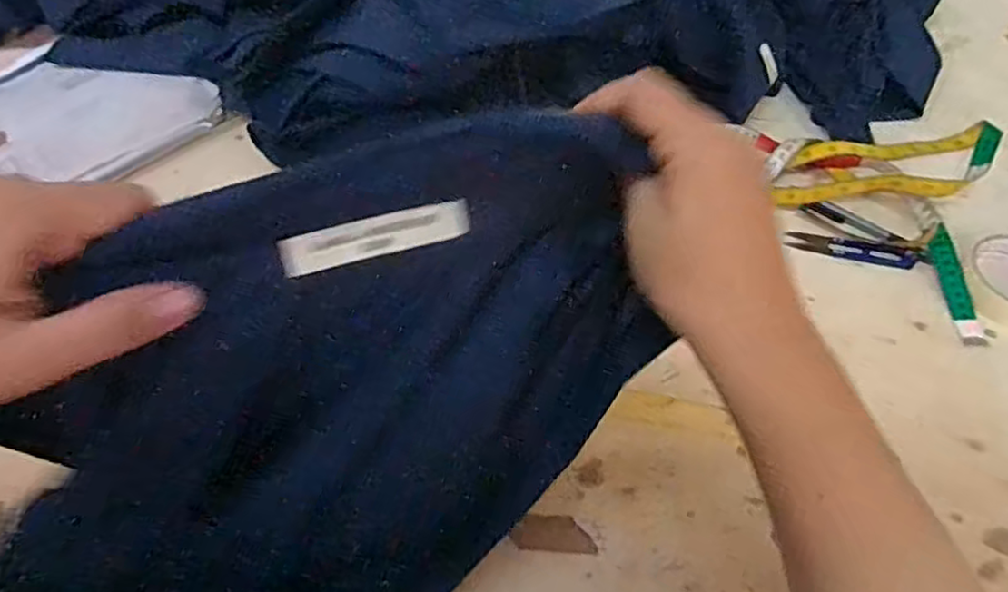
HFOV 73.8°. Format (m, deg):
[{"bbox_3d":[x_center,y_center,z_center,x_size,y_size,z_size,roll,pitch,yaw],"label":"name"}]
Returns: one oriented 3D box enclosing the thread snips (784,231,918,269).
[{"bbox_3d":[0.306,-0.042,0.589,0.102,0.012,0.023,14,53,10],"label":"thread snips"}]

